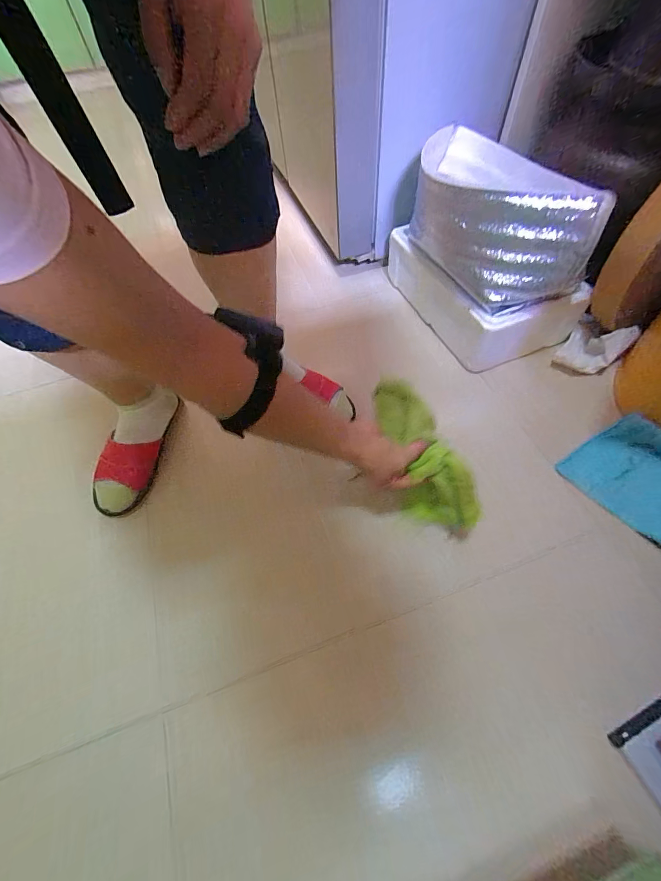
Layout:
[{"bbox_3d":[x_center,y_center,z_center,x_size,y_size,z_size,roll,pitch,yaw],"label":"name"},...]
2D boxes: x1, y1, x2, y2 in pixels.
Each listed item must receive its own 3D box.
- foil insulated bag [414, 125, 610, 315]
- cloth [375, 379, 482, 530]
[{"bbox_3d":[0.245,-0.371,0.570,0.168,0.139,0.332,-12,59,-1],"label":"foil insulated bag"},{"bbox_3d":[0.113,0.019,0.463,0.063,0.096,0.204,-23,85,-11],"label":"cloth"}]

